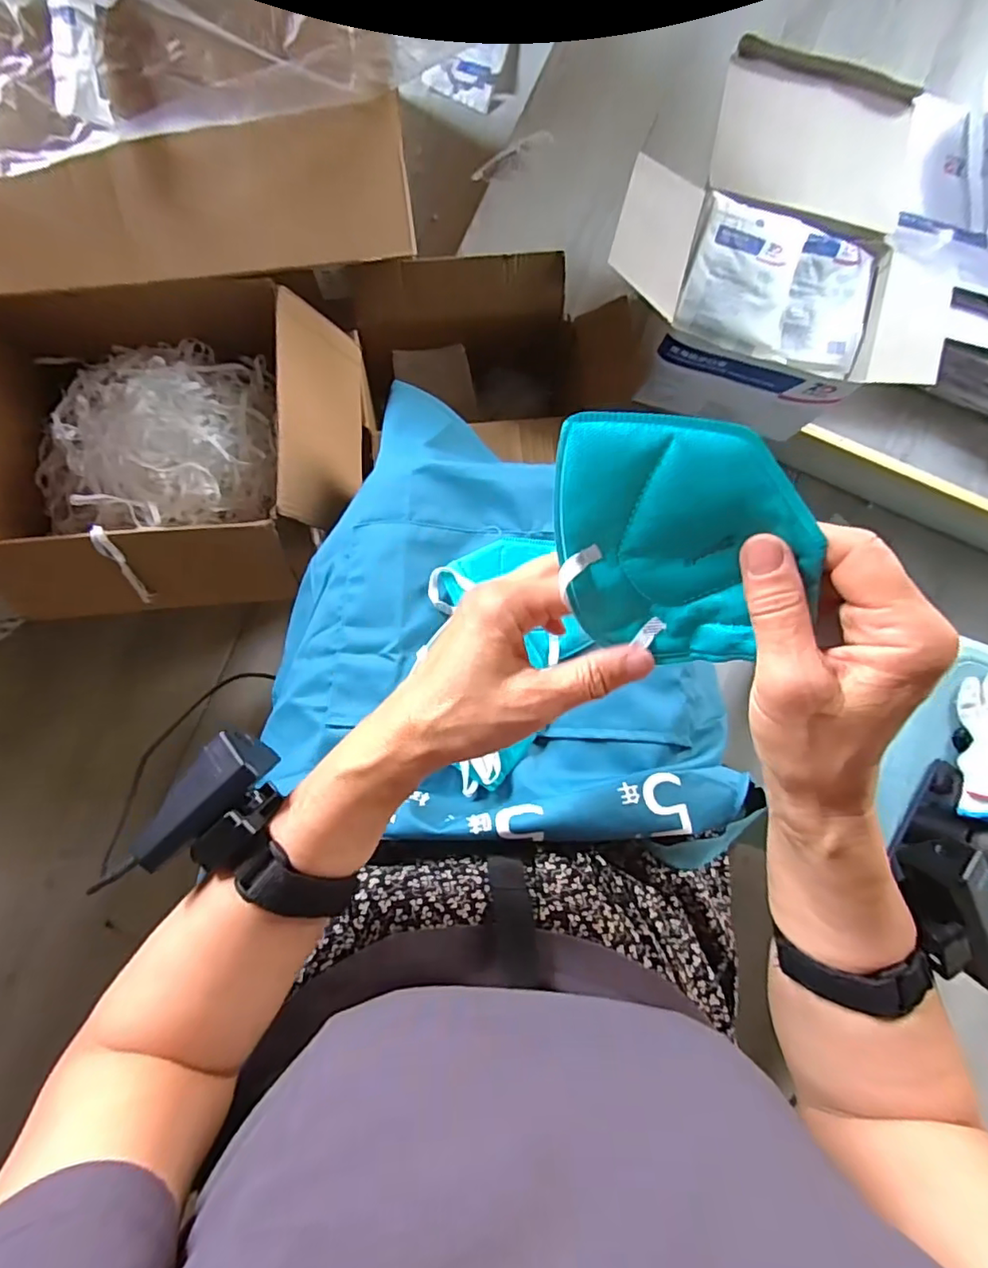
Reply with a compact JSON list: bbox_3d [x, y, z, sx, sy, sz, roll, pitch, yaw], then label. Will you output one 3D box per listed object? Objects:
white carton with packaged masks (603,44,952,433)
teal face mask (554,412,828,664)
[{"bbox_3d":[0.377,-0.509,0.787,0.417,0.188,0.381,15,84,-2],"label":"white carton with packaged masks"},{"bbox_3d":[0.080,-0.038,0.245,0.101,0.007,0.114,-4,121,19],"label":"teal face mask"}]

